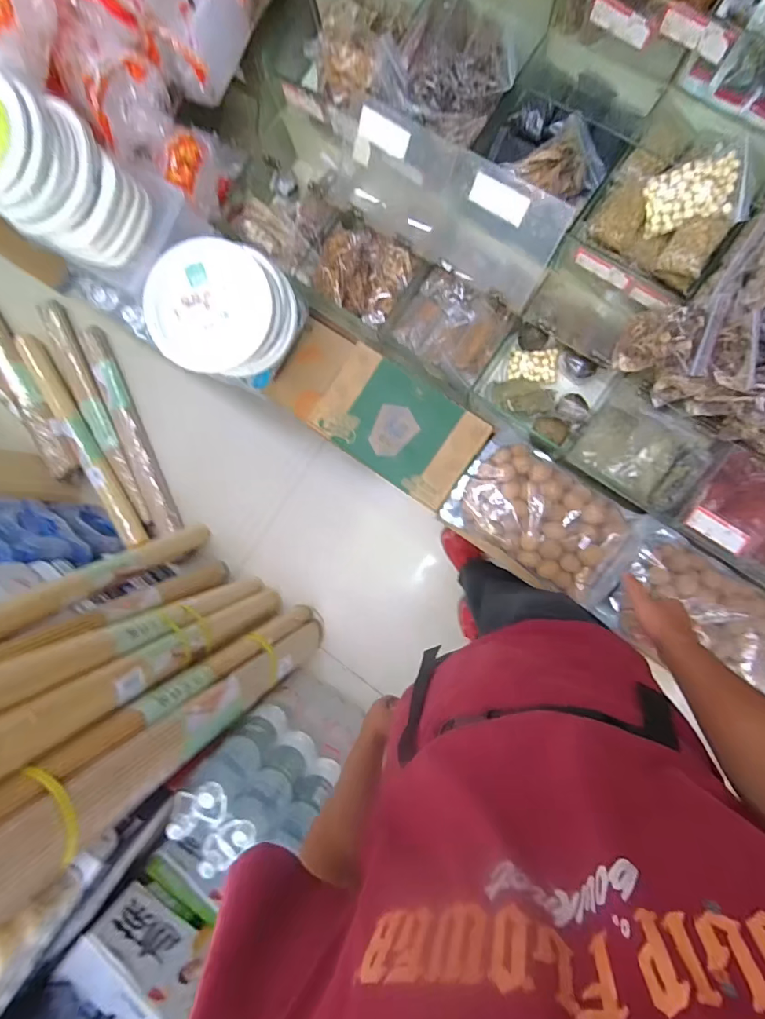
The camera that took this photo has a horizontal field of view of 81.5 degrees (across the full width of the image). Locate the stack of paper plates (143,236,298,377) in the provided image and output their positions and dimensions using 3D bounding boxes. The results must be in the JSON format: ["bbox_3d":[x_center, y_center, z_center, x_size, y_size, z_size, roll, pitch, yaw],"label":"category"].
[{"bbox_3d":[-0.285,-0.361,0.814,0.243,0.100,0.217,11,108,-7],"label":"stack of paper plates"}]

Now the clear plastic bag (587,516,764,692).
[{"bbox_3d":[0.530,0.177,0.725,0.322,0.060,0.197,31,93,9],"label":"clear plastic bag"}]

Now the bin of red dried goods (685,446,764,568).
[{"bbox_3d":[0.623,0.005,0.746,0.198,0.102,0.163,30,93,8],"label":"bin of red dried goods"}]

